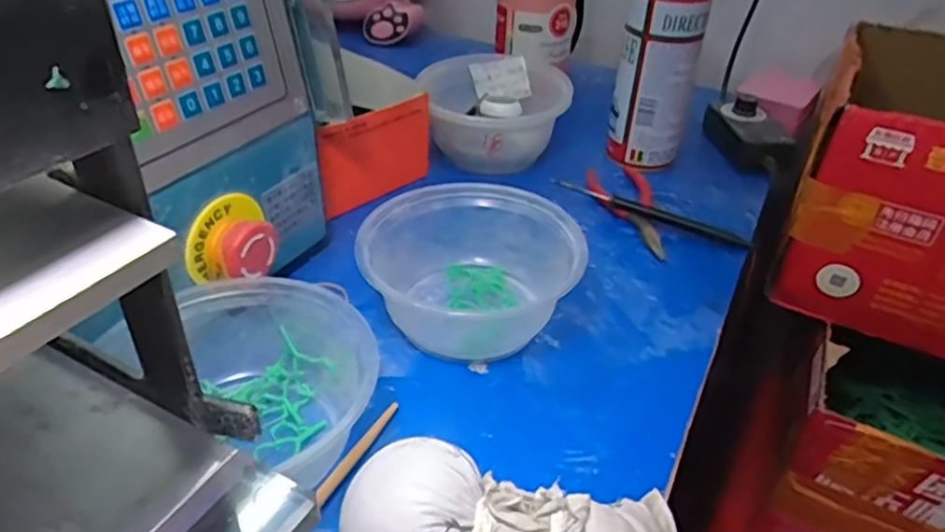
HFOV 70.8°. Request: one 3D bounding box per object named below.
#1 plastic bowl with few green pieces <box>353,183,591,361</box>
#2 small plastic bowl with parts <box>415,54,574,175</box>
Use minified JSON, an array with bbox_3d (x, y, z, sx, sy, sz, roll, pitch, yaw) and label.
[{"bbox_3d":[0.002,0.003,0.423,0.133,0.059,0.114,17,38,18],"label":"plastic bowl with few green pieces"},{"bbox_3d":[0.017,-0.139,0.593,0.117,0.062,0.108,2,36,-2],"label":"small plastic bowl with parts"}]

